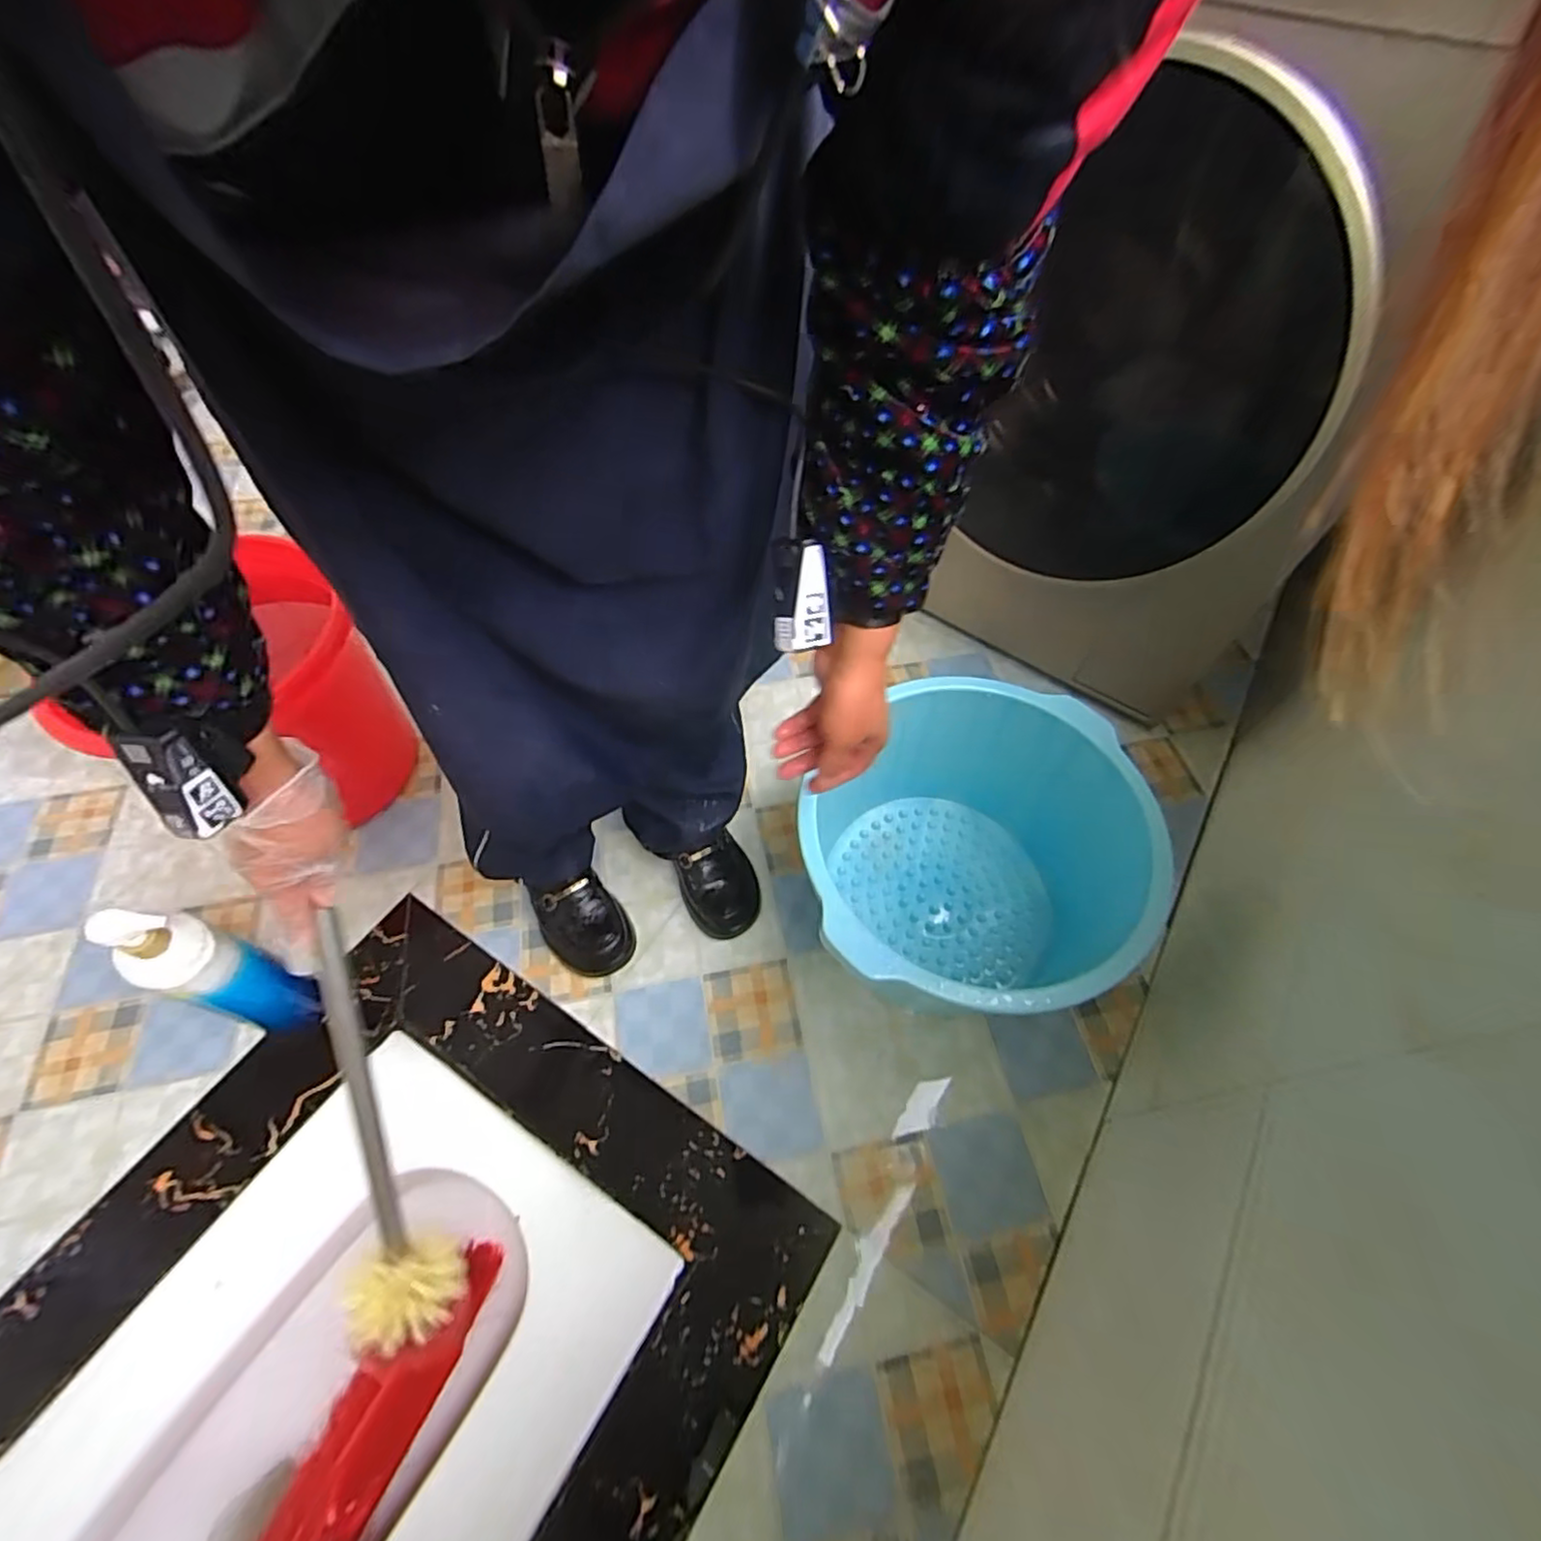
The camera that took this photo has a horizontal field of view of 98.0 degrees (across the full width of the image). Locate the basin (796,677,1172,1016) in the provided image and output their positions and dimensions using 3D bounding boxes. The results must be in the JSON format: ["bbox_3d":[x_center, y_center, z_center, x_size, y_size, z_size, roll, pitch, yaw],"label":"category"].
[{"bbox_3d":[0.213,0.110,0.754,0.317,0.233,0.368,34,64,18],"label":"basin"}]

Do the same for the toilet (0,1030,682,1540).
[{"bbox_3d":[-0.410,0.616,0.643,0.412,0.181,0.538,29,57,15],"label":"toilet"}]

